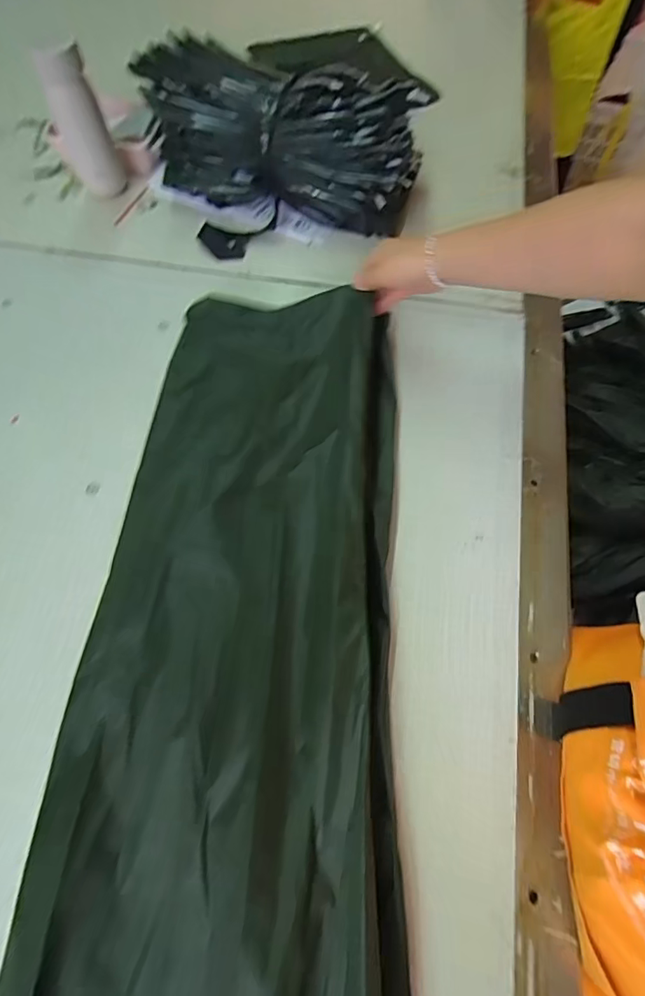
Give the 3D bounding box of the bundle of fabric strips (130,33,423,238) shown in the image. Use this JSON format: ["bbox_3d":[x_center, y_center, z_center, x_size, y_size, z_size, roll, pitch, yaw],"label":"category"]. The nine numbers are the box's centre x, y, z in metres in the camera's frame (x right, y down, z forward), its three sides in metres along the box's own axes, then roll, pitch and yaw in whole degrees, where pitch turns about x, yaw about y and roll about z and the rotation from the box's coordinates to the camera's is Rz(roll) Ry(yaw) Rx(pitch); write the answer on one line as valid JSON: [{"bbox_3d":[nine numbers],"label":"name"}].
[{"bbox_3d":[-0.067,-0.506,0.665,0.404,0.141,0.166,16,66,8],"label":"bundle of fabric strips"}]

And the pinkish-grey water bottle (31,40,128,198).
[{"bbox_3d":[-0.335,-0.519,0.653,0.065,0.172,0.054,-21,66,-9],"label":"pinkish-grey water bottle"}]

